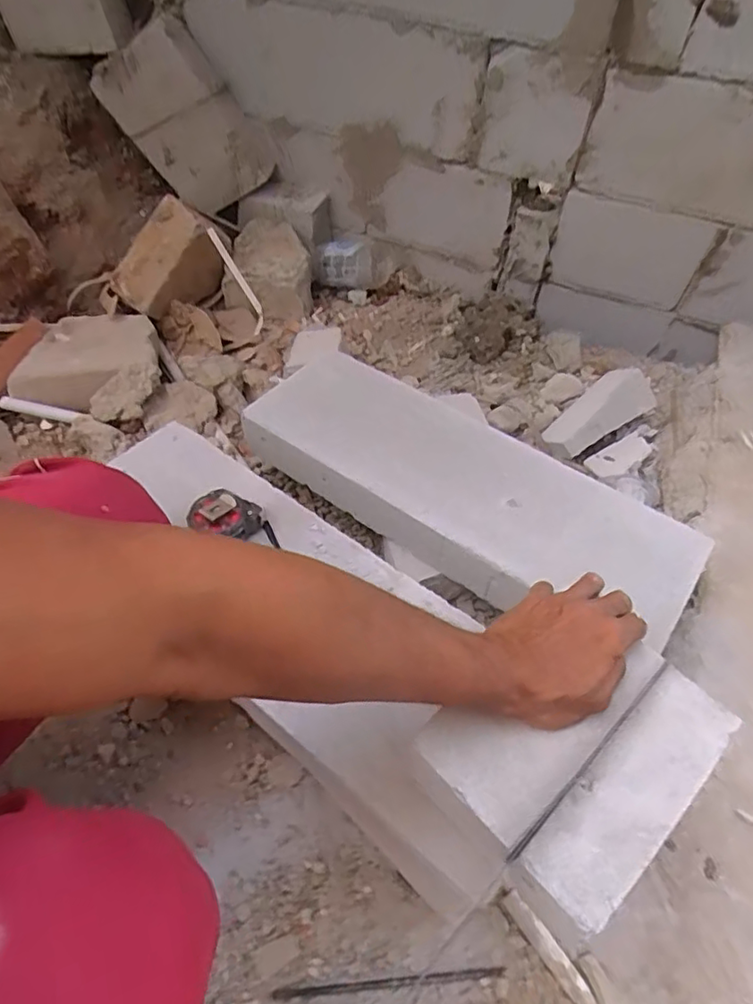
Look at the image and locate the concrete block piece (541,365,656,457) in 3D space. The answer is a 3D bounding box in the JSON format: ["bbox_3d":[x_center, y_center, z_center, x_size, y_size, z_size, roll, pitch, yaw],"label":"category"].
[{"bbox_3d":[0.373,-0.139,1.027,0.198,0.070,0.087,-42,18,-7],"label":"concrete block piece"}]

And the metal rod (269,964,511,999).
[{"bbox_3d":[0.012,0.426,0.535,0.202,0.010,0.008,-4,62,-2],"label":"metal rod"}]

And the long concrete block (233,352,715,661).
[{"bbox_3d":[0.105,-0.022,0.784,0.589,0.071,0.202,31,60,21],"label":"long concrete block"}]

